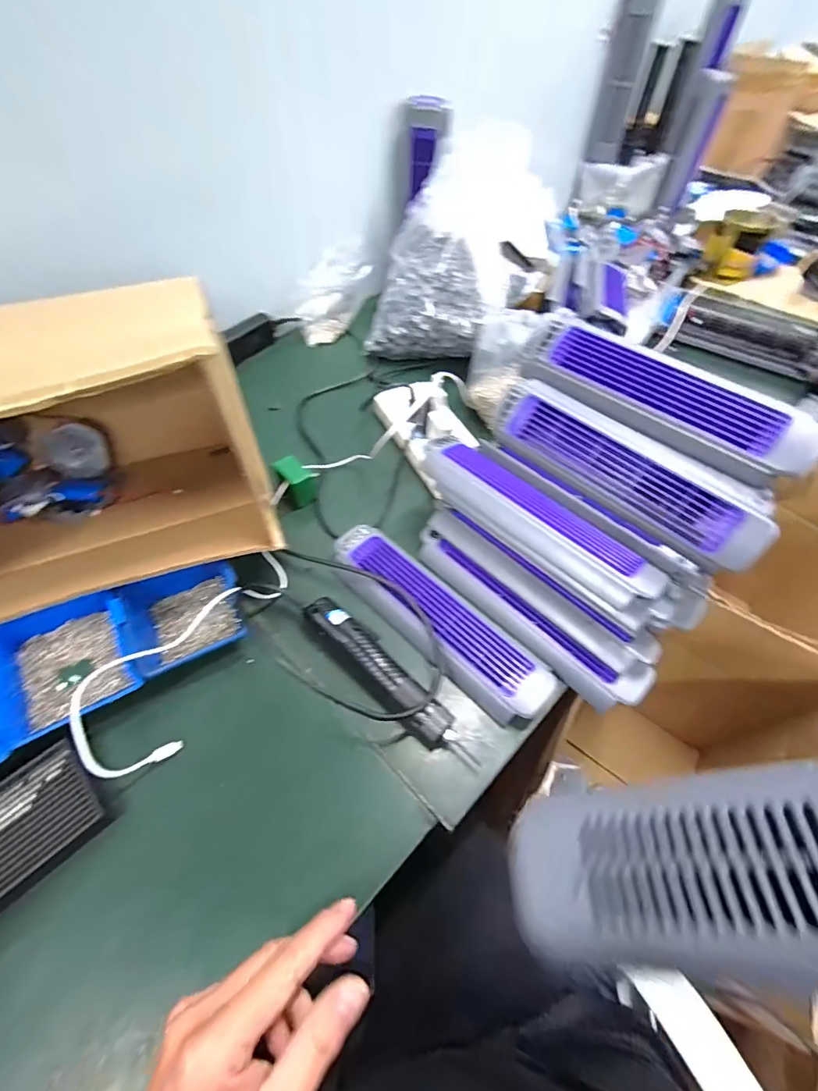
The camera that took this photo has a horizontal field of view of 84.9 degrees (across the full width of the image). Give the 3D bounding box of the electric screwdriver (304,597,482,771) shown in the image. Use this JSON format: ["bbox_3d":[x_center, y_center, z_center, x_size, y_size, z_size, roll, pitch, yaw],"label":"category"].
[{"bbox_3d":[-0.024,0.141,0.471,0.232,0.036,0.040,39,62,23],"label":"electric screwdriver"}]

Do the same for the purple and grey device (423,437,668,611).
[{"bbox_3d":[0.135,-0.028,0.503,0.062,0.049,0.288,-37,64,-25],"label":"purple and grey device"}]

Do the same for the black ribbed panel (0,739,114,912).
[{"bbox_3d":[-0.347,0.255,0.387,0.139,0.028,0.088,-37,63,-25],"label":"black ribbed panel"}]

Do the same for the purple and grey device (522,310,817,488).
[{"bbox_3d":[0.274,-0.166,0.504,0.311,0.048,0.079,40,102,25],"label":"purple and grey device"}]

